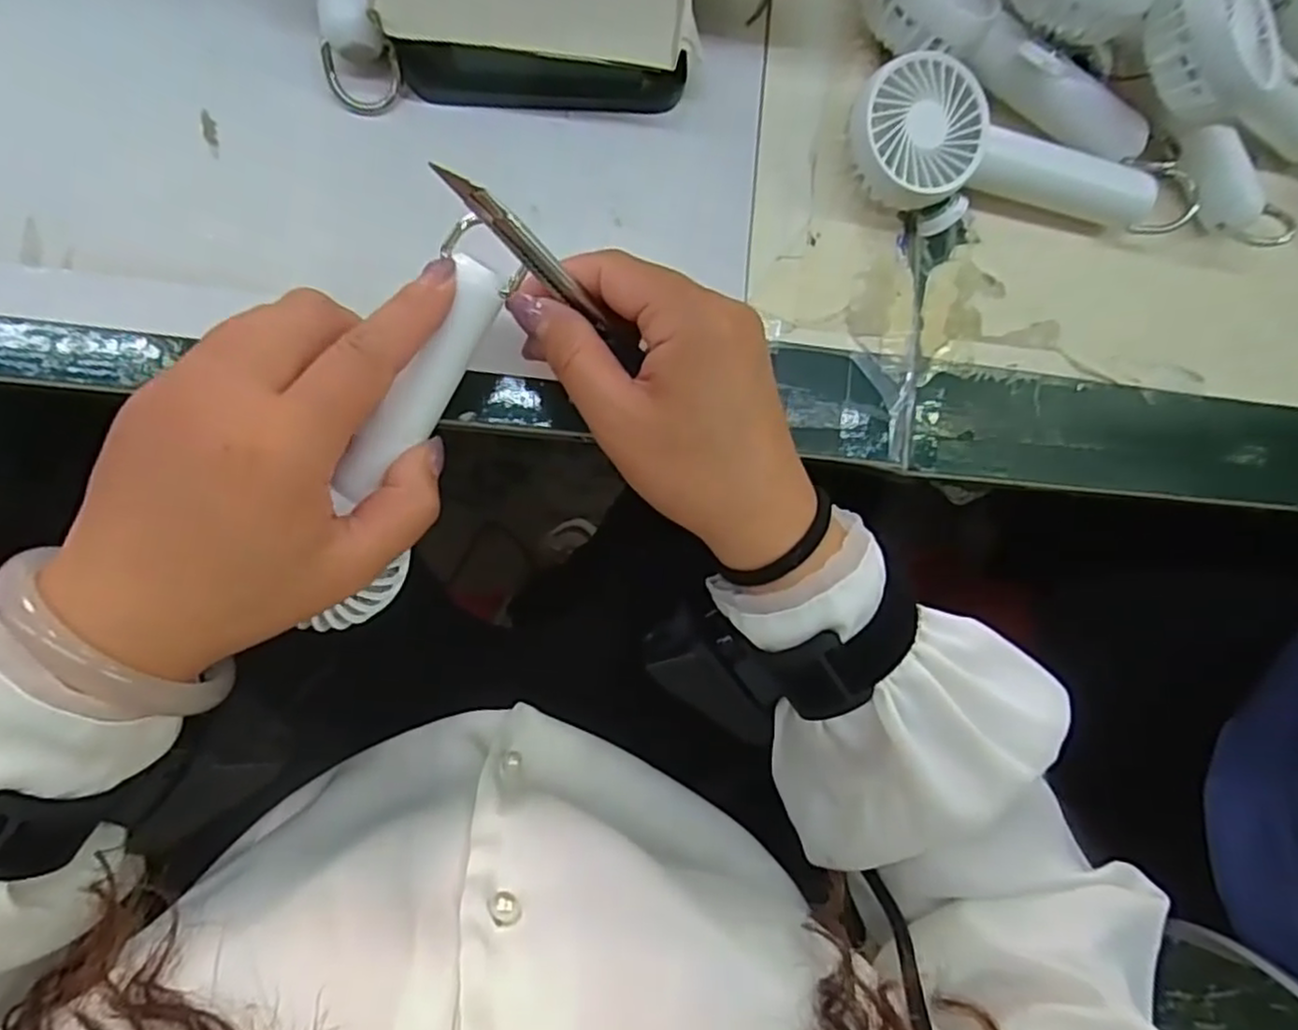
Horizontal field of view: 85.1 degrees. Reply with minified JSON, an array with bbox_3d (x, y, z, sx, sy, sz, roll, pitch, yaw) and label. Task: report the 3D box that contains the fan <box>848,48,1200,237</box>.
[{"bbox_3d":[0.163,-0.160,0.315,0.160,0.033,0.053,2,89,-9],"label":"fan"}]

